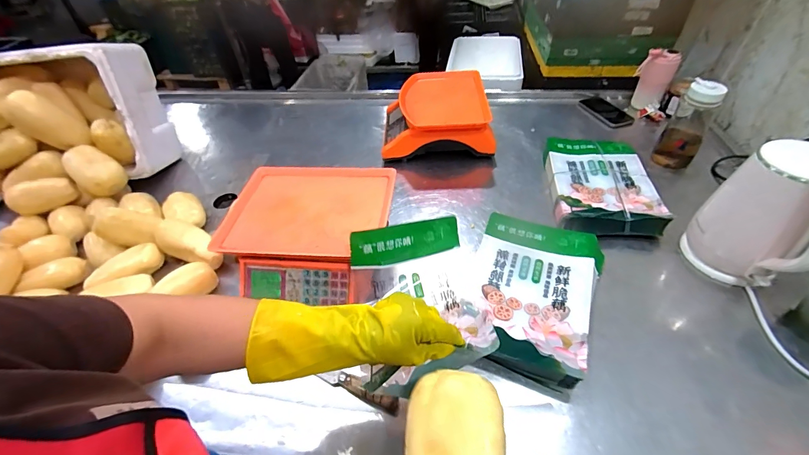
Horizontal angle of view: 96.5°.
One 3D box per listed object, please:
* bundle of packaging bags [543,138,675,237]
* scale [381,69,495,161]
[{"bbox_3d":[0.445,-0.093,0.828,0.210,0.053,0.307,5,46,9],"label":"bundle of packaging bags"},{"bbox_3d":[0.086,-0.307,0.993,0.289,0.148,0.251,0,46,4],"label":"scale"}]

